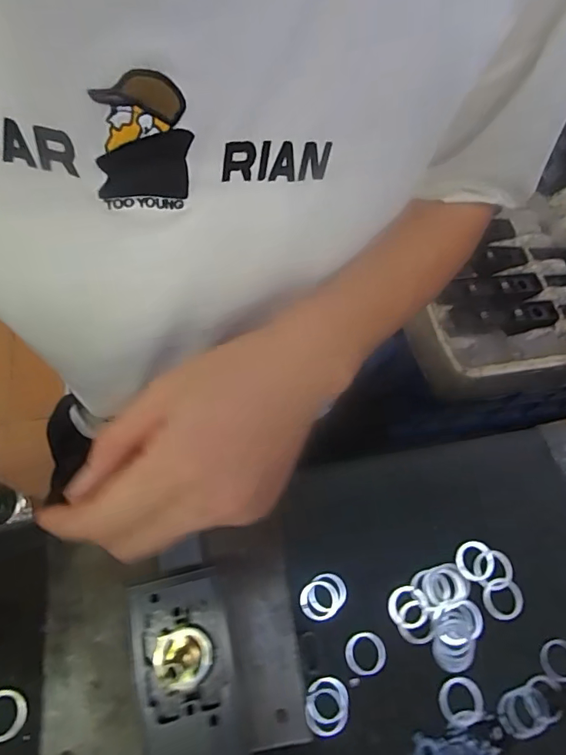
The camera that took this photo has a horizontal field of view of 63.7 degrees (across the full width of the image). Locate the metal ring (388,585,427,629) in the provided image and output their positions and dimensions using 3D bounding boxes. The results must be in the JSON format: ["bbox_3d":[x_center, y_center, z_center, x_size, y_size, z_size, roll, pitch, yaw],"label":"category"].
[{"bbox_3d":[0.083,0.155,0.306,0.024,0.004,0.026,1,64,-3],"label":"metal ring"}]

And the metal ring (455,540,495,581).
[{"bbox_3d":[0.136,0.129,0.321,0.027,0.004,0.026,1,64,-3],"label":"metal ring"}]

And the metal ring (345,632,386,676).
[{"bbox_3d":[0.053,0.178,0.294,0.026,0.004,0.024,1,64,-3],"label":"metal ring"}]

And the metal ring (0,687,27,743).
[{"bbox_3d":[-0.166,0.198,0.267,0.027,0.008,0.026,1,64,-3],"label":"metal ring"}]

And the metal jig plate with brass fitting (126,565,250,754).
[{"bbox_3d":[-0.046,0.153,0.222,0.046,0.013,0.104,-11,65,-9],"label":"metal jig plate with brass fitting"}]

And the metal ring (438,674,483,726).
[{"bbox_3d":[0.113,0.204,0.287,0.027,0.004,0.026,1,64,-3],"label":"metal ring"}]

